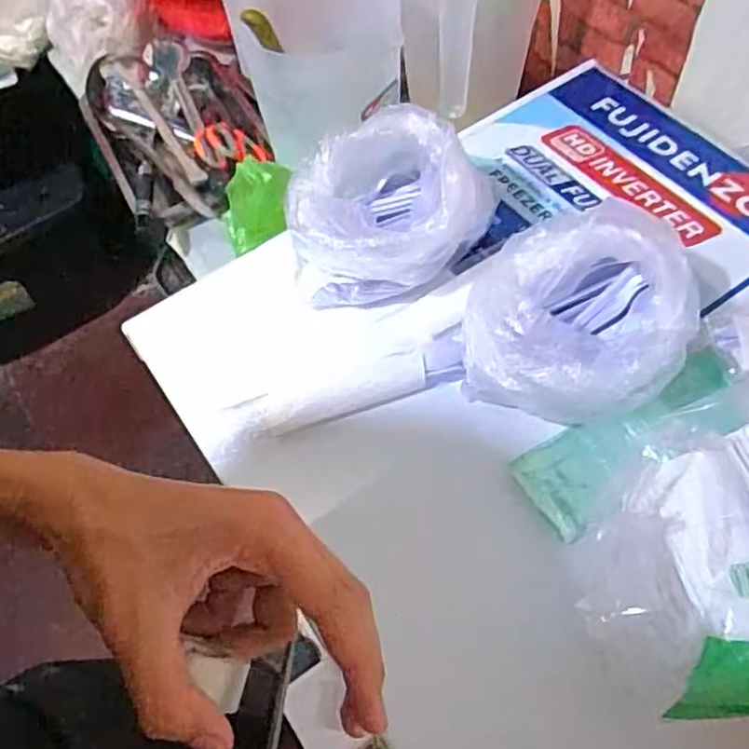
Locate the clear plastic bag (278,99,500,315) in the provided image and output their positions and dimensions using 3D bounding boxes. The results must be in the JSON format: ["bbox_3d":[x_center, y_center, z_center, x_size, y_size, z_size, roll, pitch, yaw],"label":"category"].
[{"bbox_3d":[0.003,-0.131,0.598,0.152,0.108,0.134,-25,59,-11],"label":"clear plastic bag"}]

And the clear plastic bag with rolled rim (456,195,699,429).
[{"bbox_3d":[0.155,-0.042,0.546,0.161,0.092,0.154,12,59,12],"label":"clear plastic bag with rolled rim"}]

